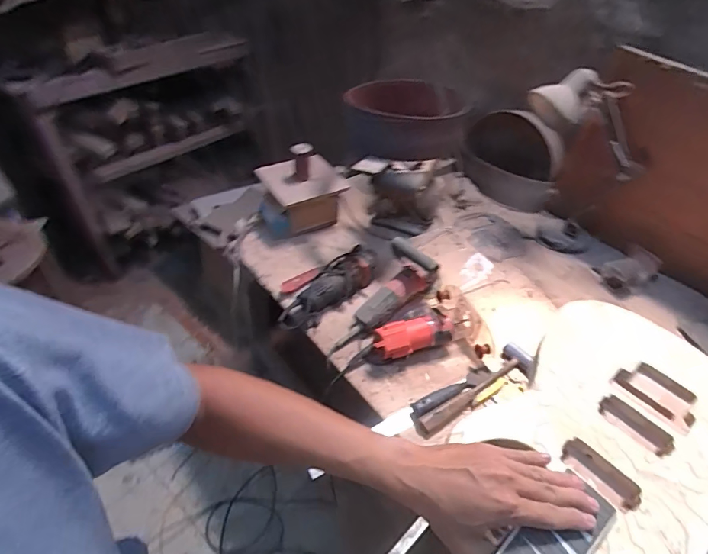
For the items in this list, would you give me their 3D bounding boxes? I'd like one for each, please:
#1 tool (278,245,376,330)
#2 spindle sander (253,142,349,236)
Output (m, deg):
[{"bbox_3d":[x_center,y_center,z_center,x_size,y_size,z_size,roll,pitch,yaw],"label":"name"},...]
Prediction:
[{"bbox_3d":[-0.057,0.024,1.031,0.288,0.086,0.102,-39,58,-20],"label":"tool"},{"bbox_3d":[-0.149,-0.247,1.193,0.230,0.199,0.182,-14,47,-16],"label":"spindle sander"}]

